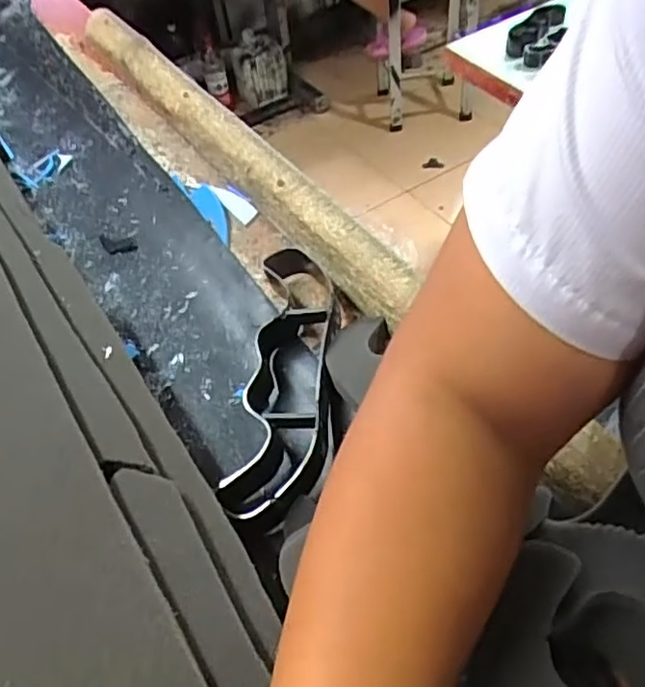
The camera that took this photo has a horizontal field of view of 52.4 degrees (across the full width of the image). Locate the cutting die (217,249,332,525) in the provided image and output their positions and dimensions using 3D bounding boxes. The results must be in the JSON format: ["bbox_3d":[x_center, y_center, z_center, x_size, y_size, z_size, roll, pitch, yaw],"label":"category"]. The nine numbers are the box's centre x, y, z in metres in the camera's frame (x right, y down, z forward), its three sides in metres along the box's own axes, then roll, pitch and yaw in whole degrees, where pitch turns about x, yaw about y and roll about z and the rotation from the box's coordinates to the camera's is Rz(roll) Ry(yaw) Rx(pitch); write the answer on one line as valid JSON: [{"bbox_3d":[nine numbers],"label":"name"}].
[{"bbox_3d":[-0.024,0.025,0.475,0.068,0.040,0.226,4,50,8],"label":"cutting die"}]

